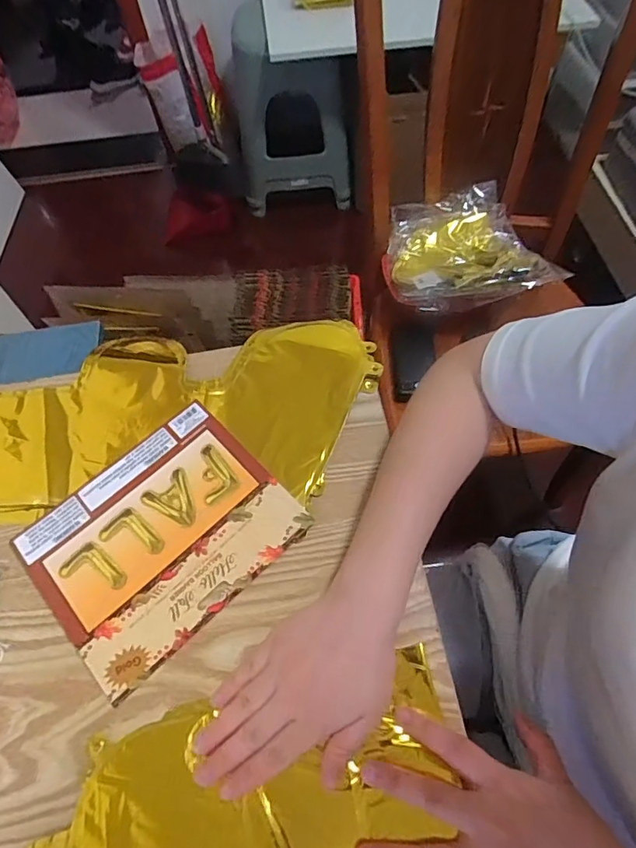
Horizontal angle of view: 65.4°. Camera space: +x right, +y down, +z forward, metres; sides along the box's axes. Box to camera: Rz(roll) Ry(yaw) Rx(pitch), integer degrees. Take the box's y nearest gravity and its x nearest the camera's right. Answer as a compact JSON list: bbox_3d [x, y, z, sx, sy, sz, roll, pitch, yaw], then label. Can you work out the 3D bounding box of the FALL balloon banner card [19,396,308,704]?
[{"bbox_3d":[-0.125,0.086,0.399,0.188,0.007,0.162,-41,67,-19],"label":"FALL balloon banner card"}]

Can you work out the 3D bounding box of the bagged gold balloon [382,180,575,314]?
[{"bbox_3d":[0.253,-0.306,0.872,0.273,0.069,0.250,-10,60,-2],"label":"bagged gold balloon"}]

